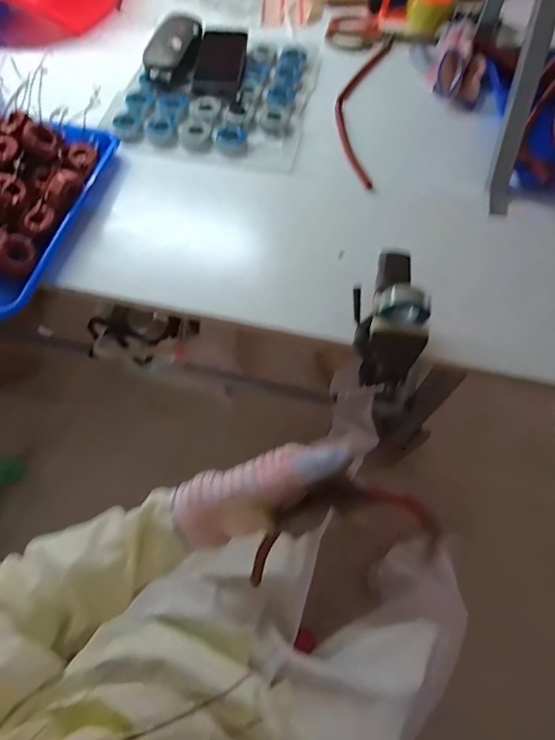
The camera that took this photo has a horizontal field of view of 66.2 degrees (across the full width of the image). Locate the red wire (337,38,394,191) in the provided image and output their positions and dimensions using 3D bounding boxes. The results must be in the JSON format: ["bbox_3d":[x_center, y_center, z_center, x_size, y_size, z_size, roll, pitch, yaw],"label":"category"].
[{"bbox_3d":[0.134,-0.431,0.677,0.073,0.018,0.365,10,64,5],"label":"red wire"}]

